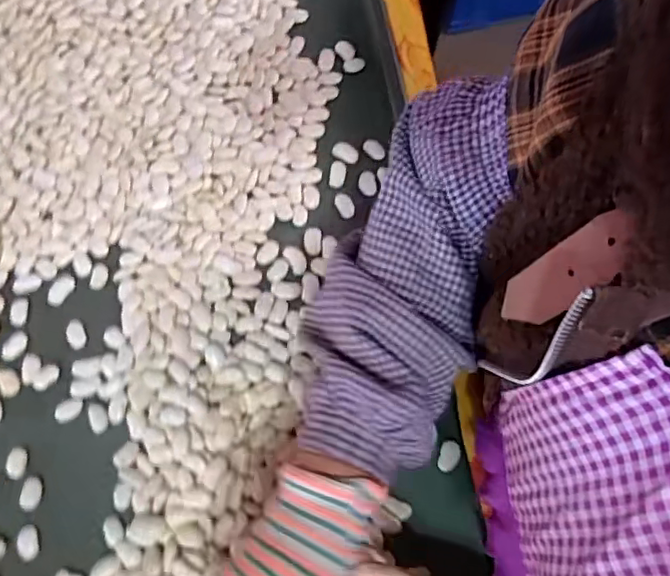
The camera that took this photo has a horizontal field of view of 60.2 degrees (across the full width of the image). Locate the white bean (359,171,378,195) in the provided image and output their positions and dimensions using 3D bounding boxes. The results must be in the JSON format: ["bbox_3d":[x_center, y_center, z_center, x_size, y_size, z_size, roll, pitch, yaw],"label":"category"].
[{"bbox_3d":[0.028,-0.091,0.498,0.015,0.004,0.020,-8,72,-4],"label":"white bean"}]

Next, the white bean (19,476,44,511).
[{"bbox_3d":[-0.222,0.150,0.422,0.015,0.004,0.023,5,72,0],"label":"white bean"}]

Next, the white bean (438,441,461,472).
[{"bbox_3d":[0.086,0.125,0.431,0.013,0.008,0.021,14,72,4],"label":"white bean"}]

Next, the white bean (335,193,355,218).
[{"bbox_3d":[0.008,-0.071,0.494,0.013,0.004,0.023,-32,75,-11],"label":"white bean"}]

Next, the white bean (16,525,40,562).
[{"bbox_3d":[-0.218,0.181,0.410,0.015,0.004,0.023,-8,72,-4],"label":"white bean"}]

